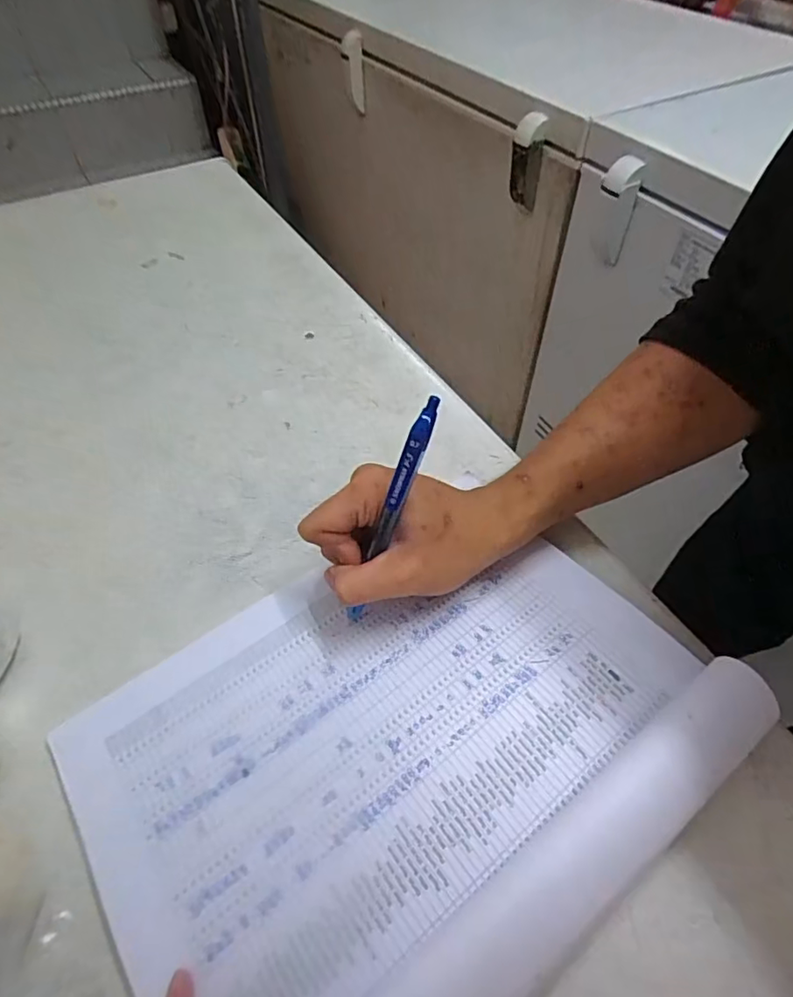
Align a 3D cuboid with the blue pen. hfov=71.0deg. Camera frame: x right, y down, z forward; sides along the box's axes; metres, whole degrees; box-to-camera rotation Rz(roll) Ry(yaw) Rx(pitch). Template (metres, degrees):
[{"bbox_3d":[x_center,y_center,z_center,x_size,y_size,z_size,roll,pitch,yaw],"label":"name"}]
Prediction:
[{"bbox_3d":[-0.005,0.014,0.293,0.011,0.144,0.016,32,31,21],"label":"blue pen"}]

